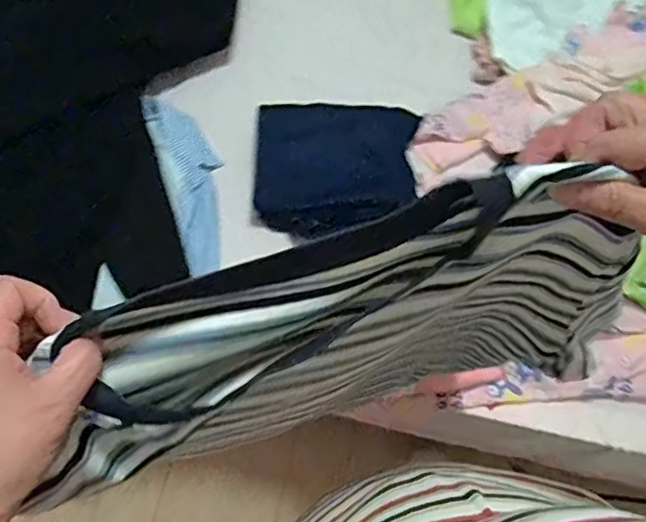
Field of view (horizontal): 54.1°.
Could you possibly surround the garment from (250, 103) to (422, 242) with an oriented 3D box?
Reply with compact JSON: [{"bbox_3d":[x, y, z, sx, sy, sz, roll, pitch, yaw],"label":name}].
[{"bbox_3d":[0.022,-0.135,0.964,0.251,0.055,0.222,0,68,-2],"label":"garment"}]

